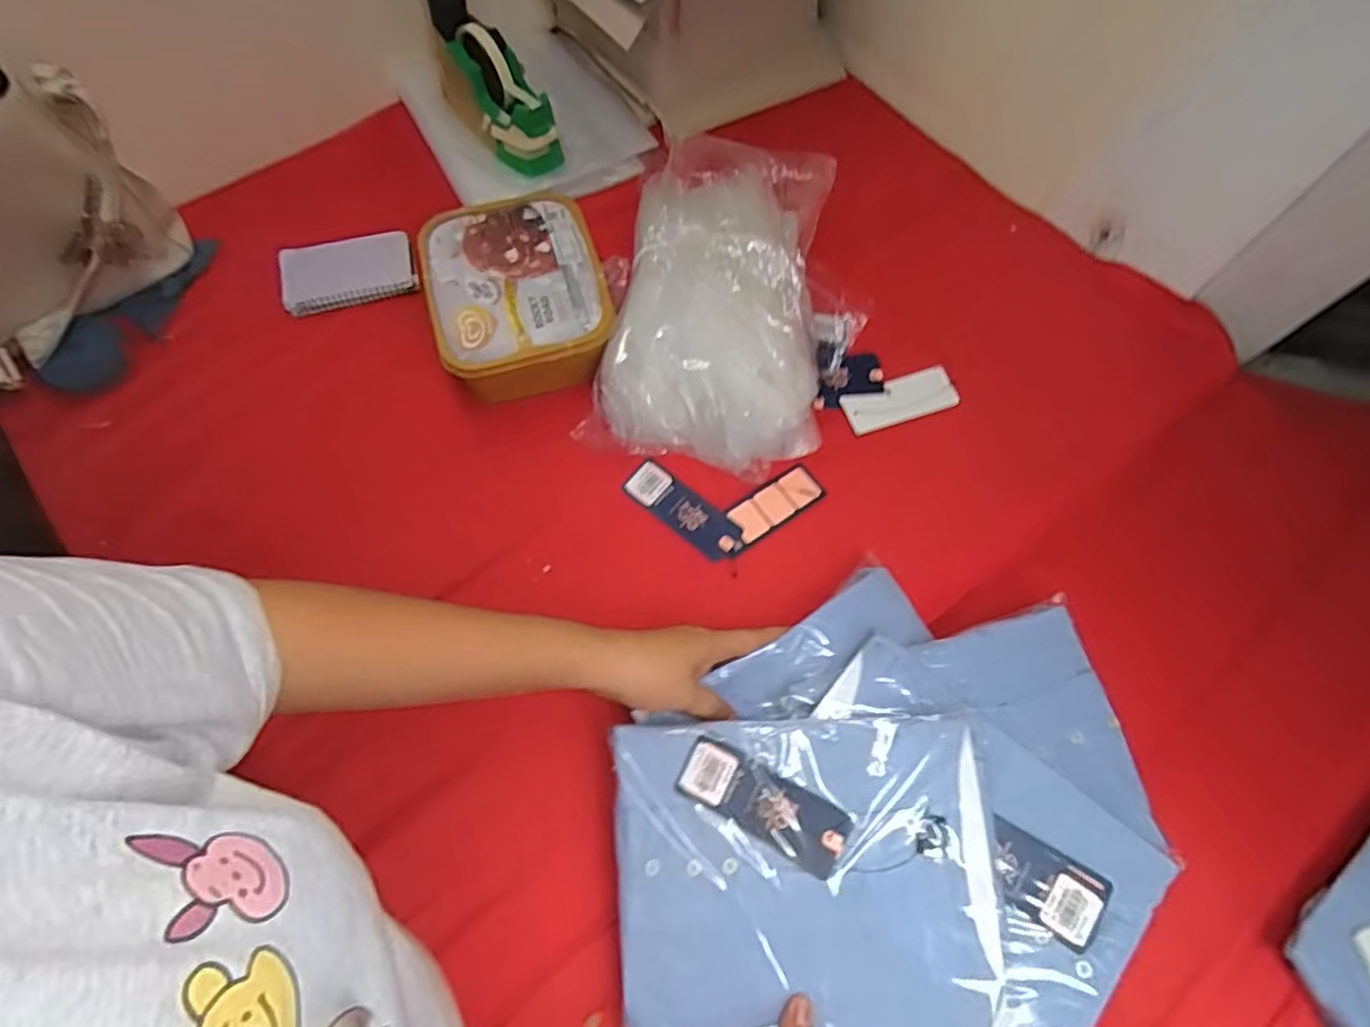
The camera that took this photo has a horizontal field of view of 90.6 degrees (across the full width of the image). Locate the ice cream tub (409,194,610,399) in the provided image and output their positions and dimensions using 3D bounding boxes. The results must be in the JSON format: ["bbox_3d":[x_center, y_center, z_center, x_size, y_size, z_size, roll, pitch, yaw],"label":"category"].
[{"bbox_3d":[-0.168,-0.220,0.686,0.166,0.069,0.211,-16,69,-9],"label":"ice cream tub"}]

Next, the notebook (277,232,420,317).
[{"bbox_3d":[-0.368,-0.266,0.737,0.138,0.018,0.104,-17,69,-9],"label":"notebook"}]

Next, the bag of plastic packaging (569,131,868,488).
[{"bbox_3d":[0.047,-0.242,0.686,0.235,0.131,0.386,8,67,1],"label":"bag of plastic packaging"}]

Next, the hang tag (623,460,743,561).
[{"bbox_3d":[-0.001,-0.002,0.655,0.122,0.007,0.041,37,76,12],"label":"hang tag"}]

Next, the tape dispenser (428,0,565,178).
[{"bbox_3d":[-0.213,-0.491,0.739,0.066,0.099,0.228,-29,92,-13],"label":"tape dispenser"}]

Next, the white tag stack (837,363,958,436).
[{"bbox_3d":[0.224,-0.119,0.707,0.121,0.007,0.049,-18,69,-9],"label":"white tag stack"}]

